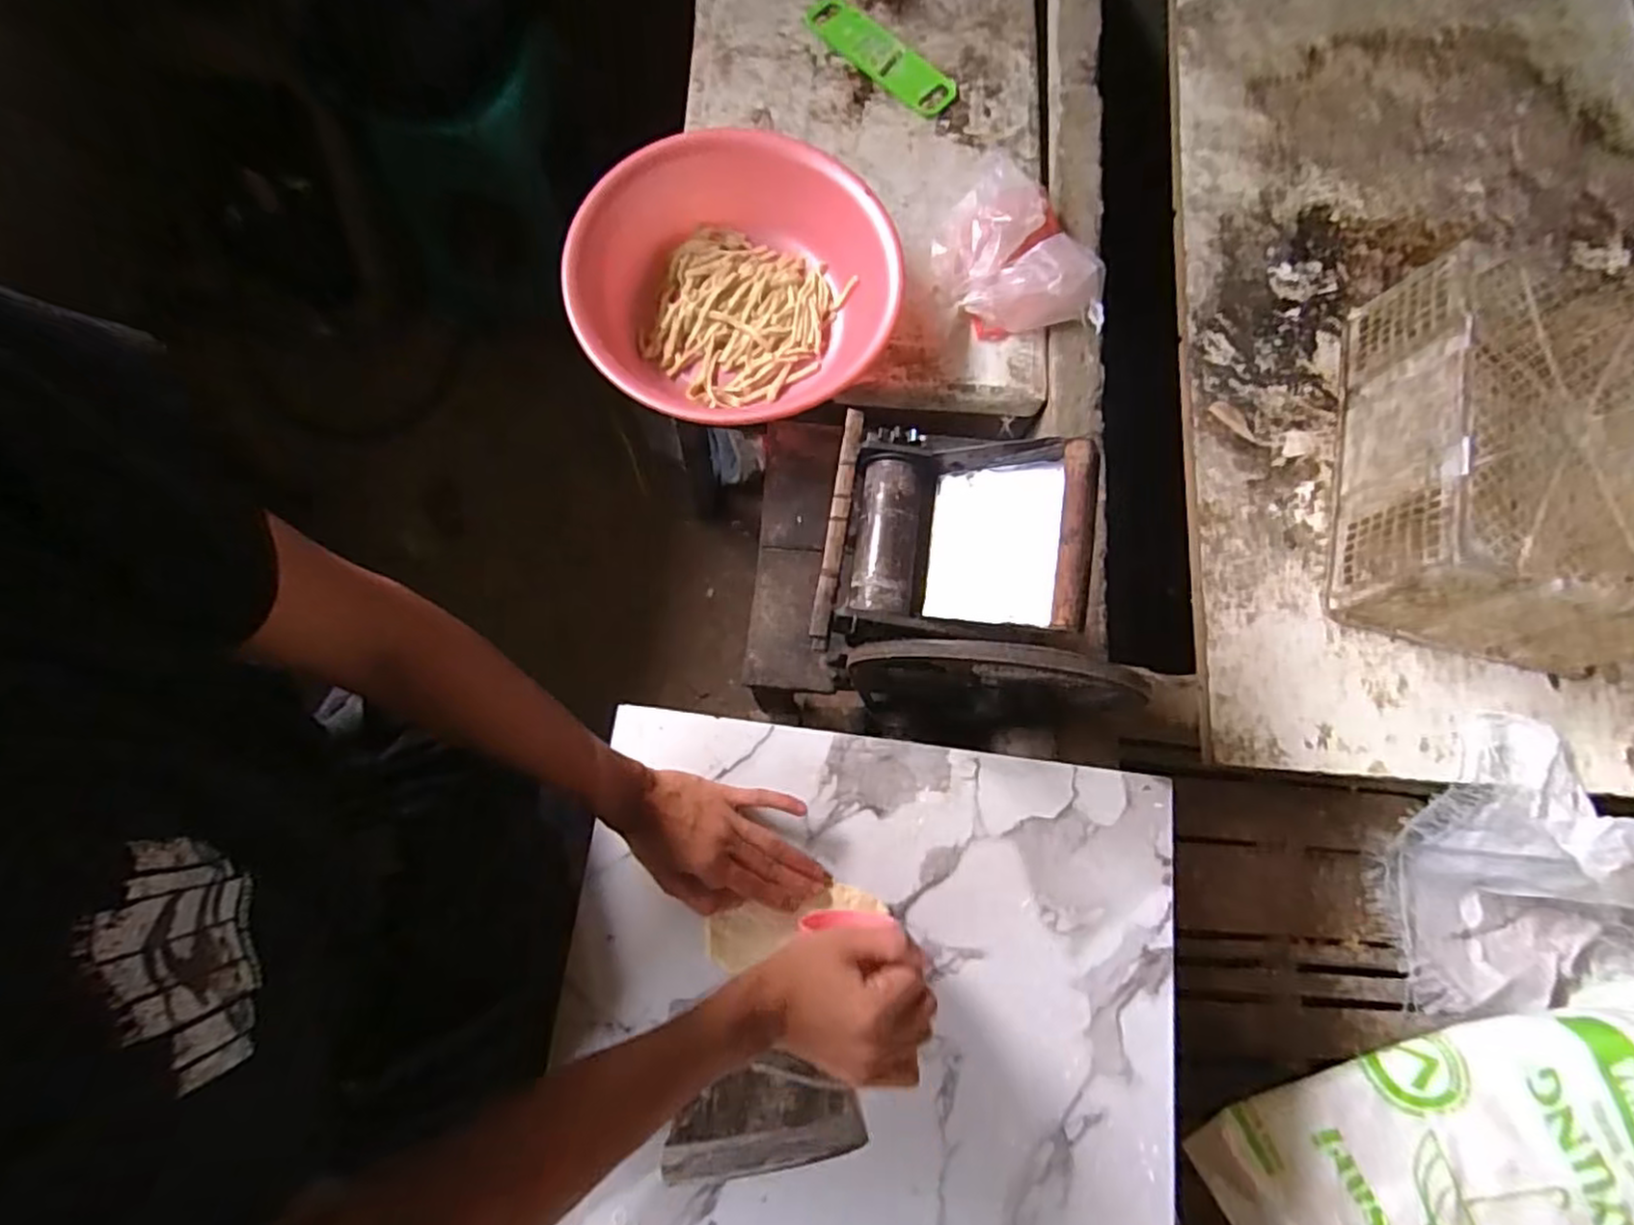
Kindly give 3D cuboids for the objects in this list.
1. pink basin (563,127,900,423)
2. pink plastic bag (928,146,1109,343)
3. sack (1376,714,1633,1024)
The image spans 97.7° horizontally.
[{"bbox_3d":[-0.136,-0.438,0.954,0.424,0.138,0.417,1,77,-2],"label":"pink basin"},{"bbox_3d":[0.276,-0.506,1.007,0.200,0.066,0.266,-23,79,-7],"label":"pink plastic bag"},{"bbox_3d":[1.003,0.346,0.879,0.459,0.263,0.387,6,77,-1],"label":"sack"}]

